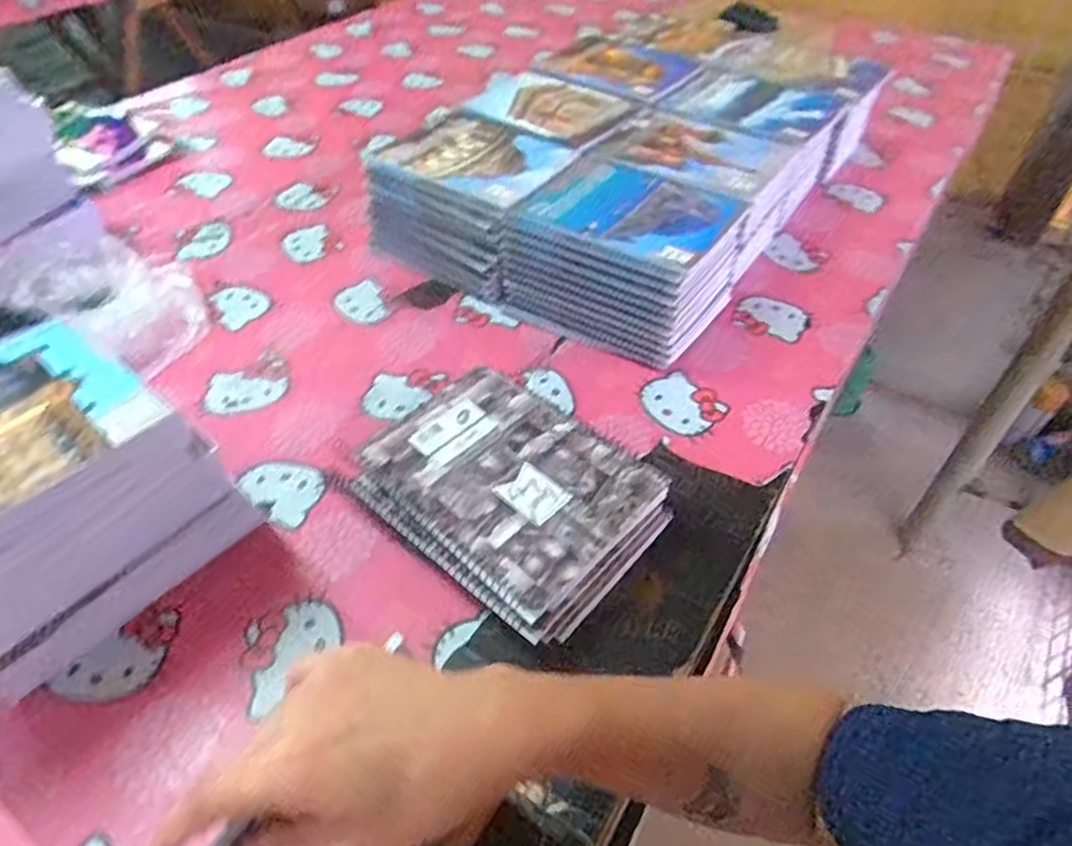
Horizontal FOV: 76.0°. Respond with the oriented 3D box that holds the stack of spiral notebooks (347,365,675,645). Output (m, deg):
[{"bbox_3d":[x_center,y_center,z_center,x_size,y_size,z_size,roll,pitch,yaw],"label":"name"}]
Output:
[{"bbox_3d":[-0.025,0.057,0.547,0.217,0.060,0.165,30,54,26],"label":"stack of spiral notebooks"}]

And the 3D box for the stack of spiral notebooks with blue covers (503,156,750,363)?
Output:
[{"bbox_3d":[0.097,-0.180,0.729,0.202,0.121,0.185,25,51,23],"label":"stack of spiral notebooks with blue covers"}]

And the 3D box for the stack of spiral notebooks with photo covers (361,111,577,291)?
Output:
[{"bbox_3d":[-0.070,-0.255,0.801,0.197,0.119,0.184,28,53,25],"label":"stack of spiral notebooks with photo covers"}]

